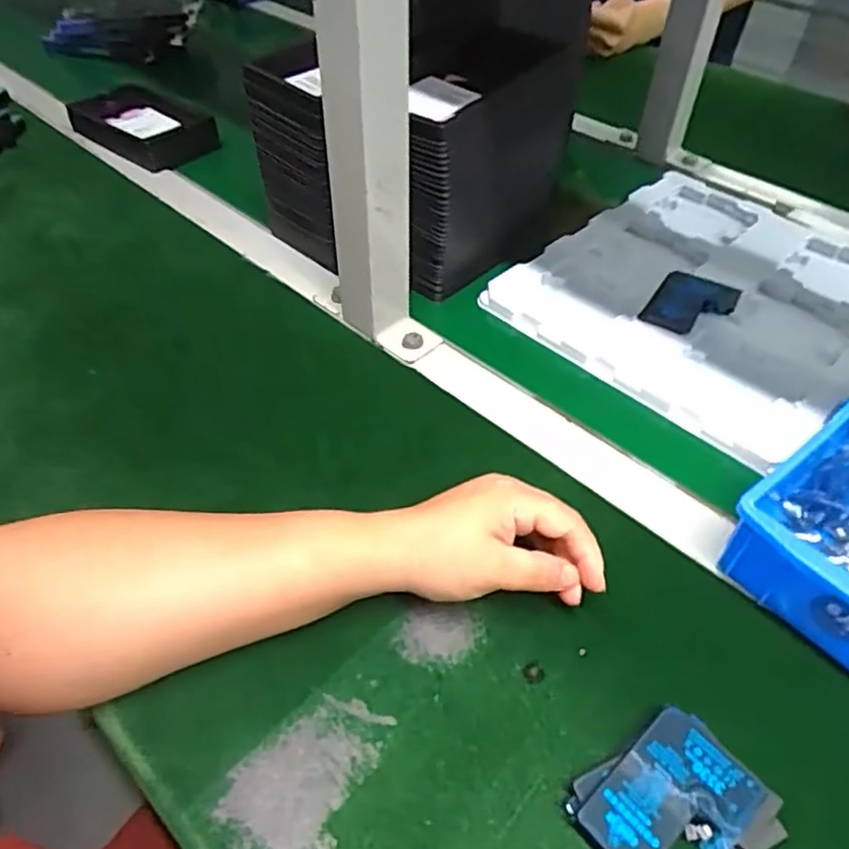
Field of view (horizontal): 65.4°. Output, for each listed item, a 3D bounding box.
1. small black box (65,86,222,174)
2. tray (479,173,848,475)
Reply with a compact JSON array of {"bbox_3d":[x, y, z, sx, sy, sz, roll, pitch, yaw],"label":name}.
[{"bbox_3d":[-0.324,-0.339,0.754,0.176,0.027,0.101,29,53,23],"label":"small black box"},{"bbox_3d":[0.255,-0.120,0.579,0.318,0.024,0.269,-35,57,-28],"label":"tray"}]

